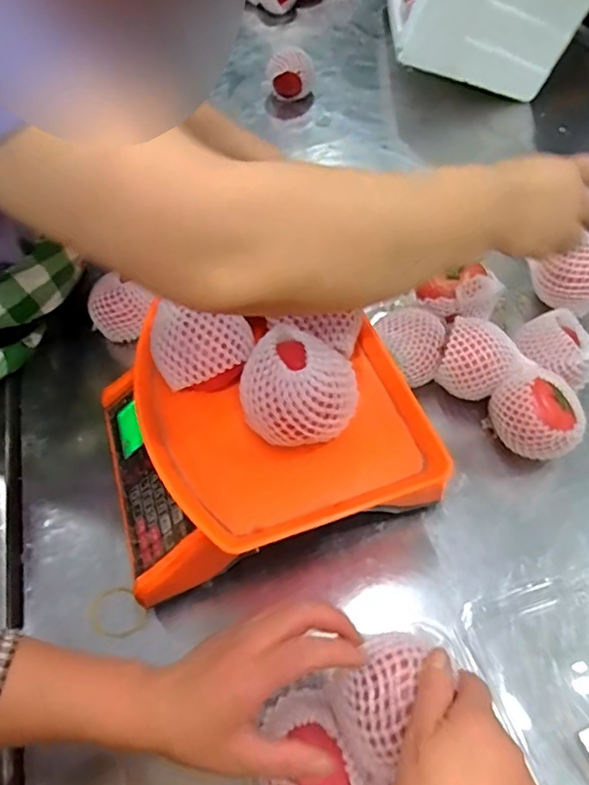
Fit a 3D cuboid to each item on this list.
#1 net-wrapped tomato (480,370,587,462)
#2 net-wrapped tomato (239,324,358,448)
[{"bbox_3d":[0.234,0.023,0.554,0.073,0.081,0.084,-9,54,-1],"label":"net-wrapped tomato"},{"bbox_3d":[0.002,0.002,0.444,0.087,0.078,0.069,14,57,14],"label":"net-wrapped tomato"}]

